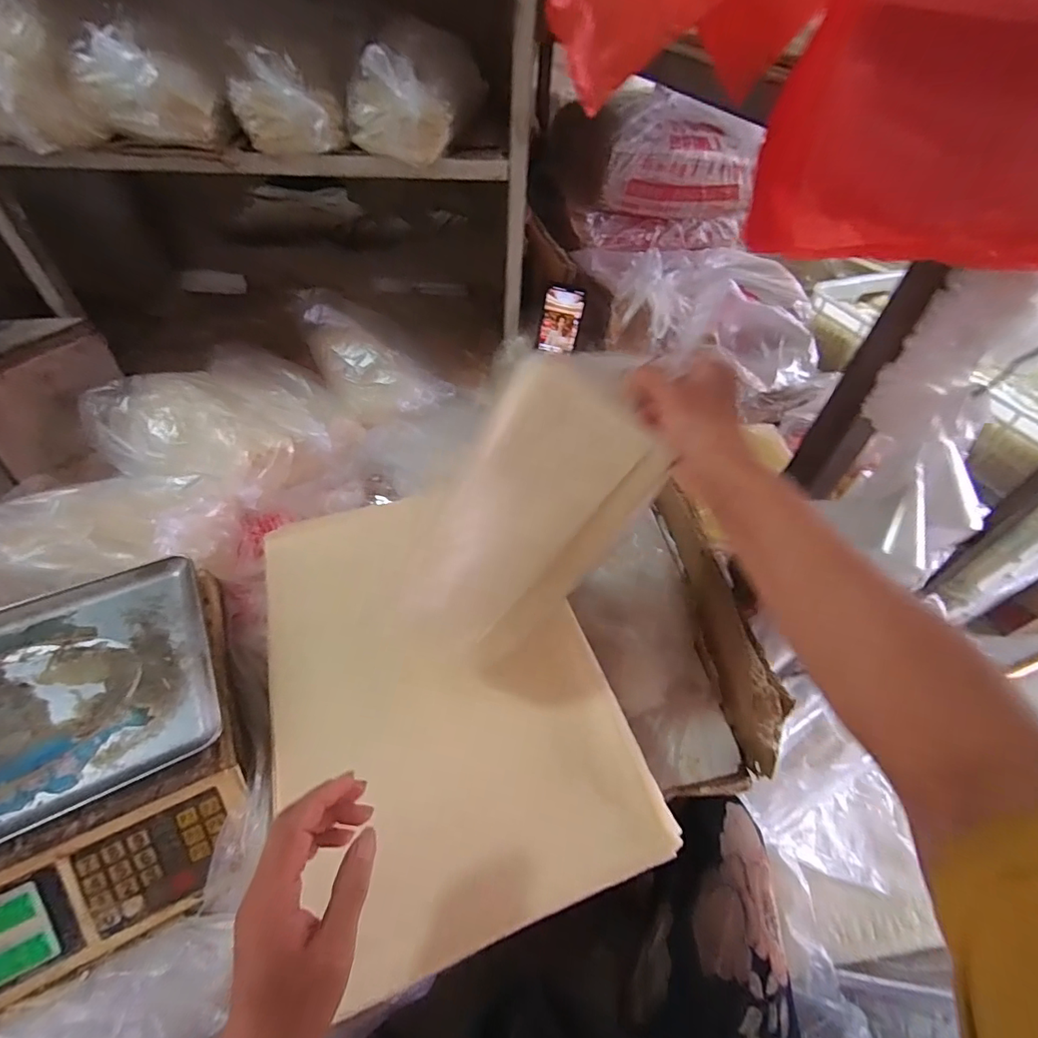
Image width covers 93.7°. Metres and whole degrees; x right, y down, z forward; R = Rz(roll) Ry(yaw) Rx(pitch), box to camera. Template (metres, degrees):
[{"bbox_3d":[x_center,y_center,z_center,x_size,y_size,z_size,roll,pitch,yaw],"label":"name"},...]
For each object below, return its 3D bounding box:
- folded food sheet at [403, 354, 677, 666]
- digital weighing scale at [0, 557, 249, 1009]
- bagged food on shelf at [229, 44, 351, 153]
[{"bbox_3d":[0.001,0.012,0.388,0.128,0.253,0.017,32,25,-1],"label":"folded food sheet"},{"bbox_3d":[-0.436,0.219,0.428,0.335,0.090,0.317,-20,53,-20],"label":"digital weighing scale"},{"bbox_3d":[-0.298,-0.530,0.620,0.124,0.092,0.072,11,49,6],"label":"bagged food on shelf"}]

